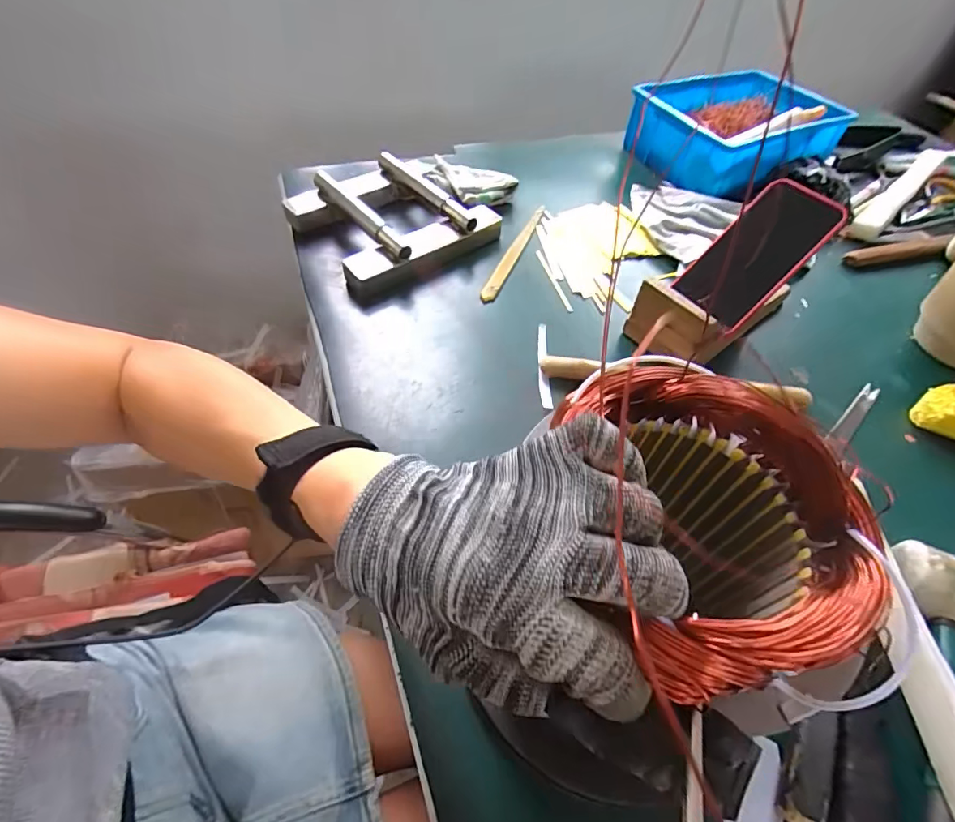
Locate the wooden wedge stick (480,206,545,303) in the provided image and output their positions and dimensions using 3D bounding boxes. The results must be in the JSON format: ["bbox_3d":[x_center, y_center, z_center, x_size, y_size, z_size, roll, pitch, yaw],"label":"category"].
[{"bbox_3d":[0.046,-0.197,0.589,0.016,0.009,0.206,19,52,11],"label":"wooden wedge stick"}]

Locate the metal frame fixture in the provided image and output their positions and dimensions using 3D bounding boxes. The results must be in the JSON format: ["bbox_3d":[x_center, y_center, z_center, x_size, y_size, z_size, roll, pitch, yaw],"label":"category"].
[{"bbox_3d":[-0.100,-0.235,0.581,0.206,0.054,0.180,-32,60,-26],"label":"metal frame fixture"}]

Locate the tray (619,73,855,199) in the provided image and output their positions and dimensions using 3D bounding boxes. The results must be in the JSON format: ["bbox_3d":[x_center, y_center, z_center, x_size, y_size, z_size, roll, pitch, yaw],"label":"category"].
[{"bbox_3d":[0.389,-0.434,0.753,0.306,0.084,0.226,-21,56,-20],"label":"tray"}]

